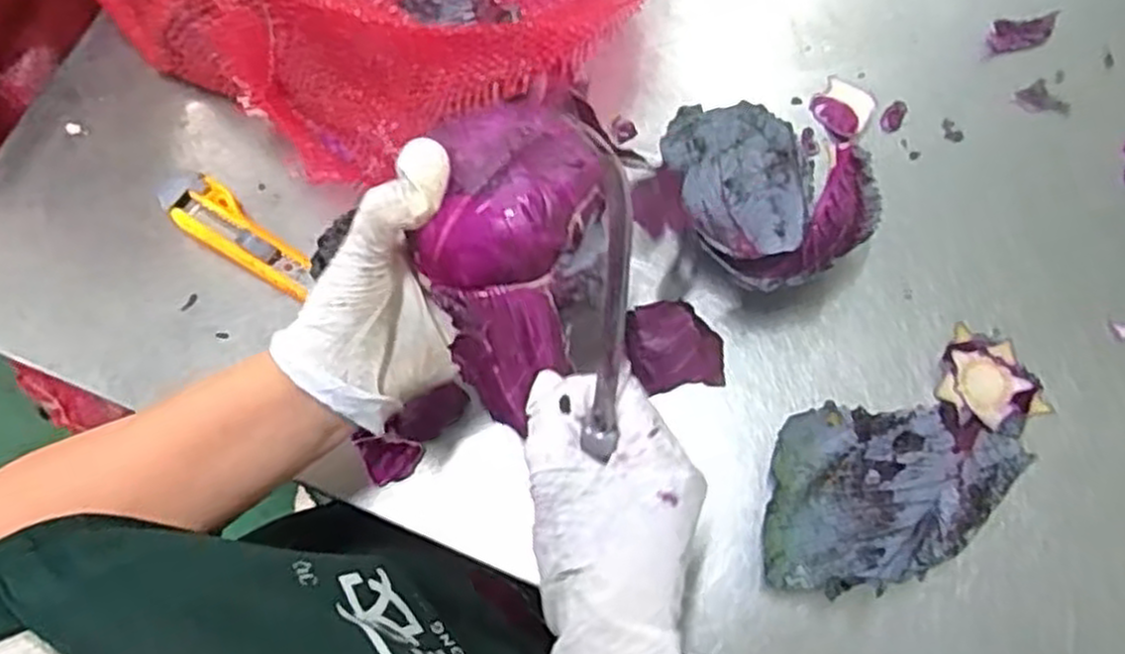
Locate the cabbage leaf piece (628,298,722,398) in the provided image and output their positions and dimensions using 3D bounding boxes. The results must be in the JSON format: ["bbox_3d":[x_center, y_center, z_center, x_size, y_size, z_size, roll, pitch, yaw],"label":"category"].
[{"bbox_3d":[0.070,0.011,0.493,0.059,0.022,0.054,-9,71,0],"label":"cabbage leaf piece"}]

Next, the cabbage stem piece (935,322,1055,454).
[{"bbox_3d":[0.248,0.031,0.464,0.025,0.057,0.063,-7,65,-36],"label":"cabbage stem piece"}]

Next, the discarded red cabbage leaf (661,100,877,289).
[{"bbox_3d":[0.137,-0.092,0.516,0.109,0.034,0.127,-23,71,-5],"label":"discarded red cabbage leaf"}]

